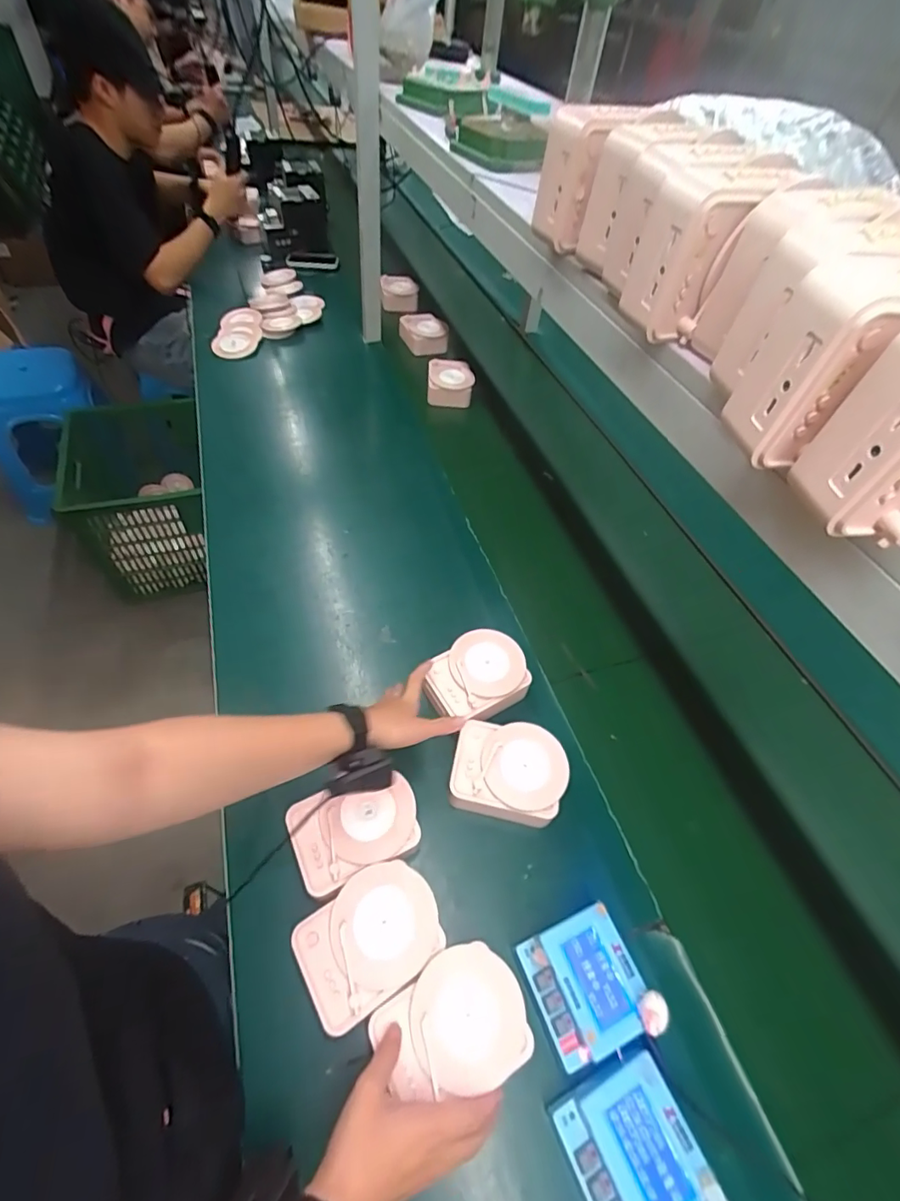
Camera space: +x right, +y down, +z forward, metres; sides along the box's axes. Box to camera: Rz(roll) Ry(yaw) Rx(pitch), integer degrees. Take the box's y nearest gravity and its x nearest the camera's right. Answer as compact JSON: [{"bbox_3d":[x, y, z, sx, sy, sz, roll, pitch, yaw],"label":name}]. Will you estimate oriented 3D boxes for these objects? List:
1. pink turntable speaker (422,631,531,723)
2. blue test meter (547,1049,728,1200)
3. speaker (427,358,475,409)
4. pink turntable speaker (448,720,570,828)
[{"bbox_3d":[0.035,0.103,0.668,0.131,0.041,0.105,-30,60,-25],"label":"pink turntable speaker"},{"bbox_3d":[0.152,0.463,0.414,0.097,0.047,0.105,-18,56,-18],"label":"blue test meter"},{"bbox_3d":[0.001,-0.509,1.157,0.105,0.057,0.124,2,52,-4],"label":"speaker"},{"bbox_3d":[0.070,0.205,0.600,0.129,0.054,0.103,11,52,3],"label":"pink turntable speaker"}]

